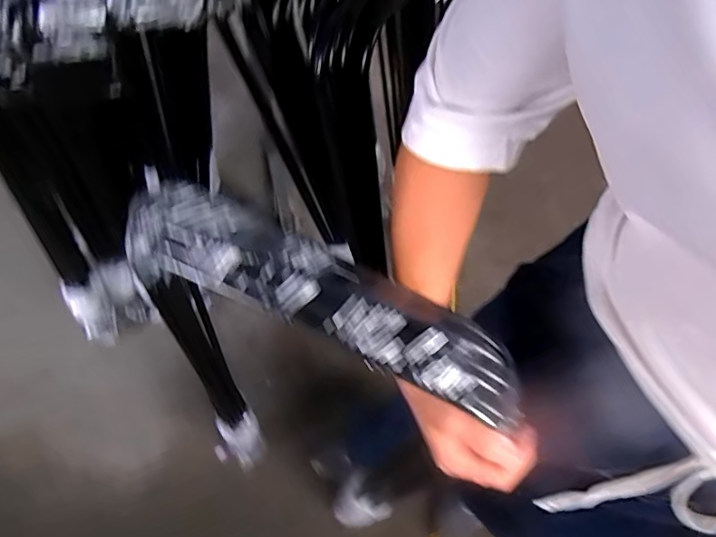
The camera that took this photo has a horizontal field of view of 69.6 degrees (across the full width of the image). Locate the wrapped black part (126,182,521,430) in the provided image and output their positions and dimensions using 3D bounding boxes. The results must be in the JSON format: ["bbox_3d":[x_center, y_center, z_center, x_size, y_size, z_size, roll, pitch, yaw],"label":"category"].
[{"bbox_3d":[-0.028,0.018,0.379,0.312,0.028,0.069,25,64,7],"label":"wrapped black part"}]

